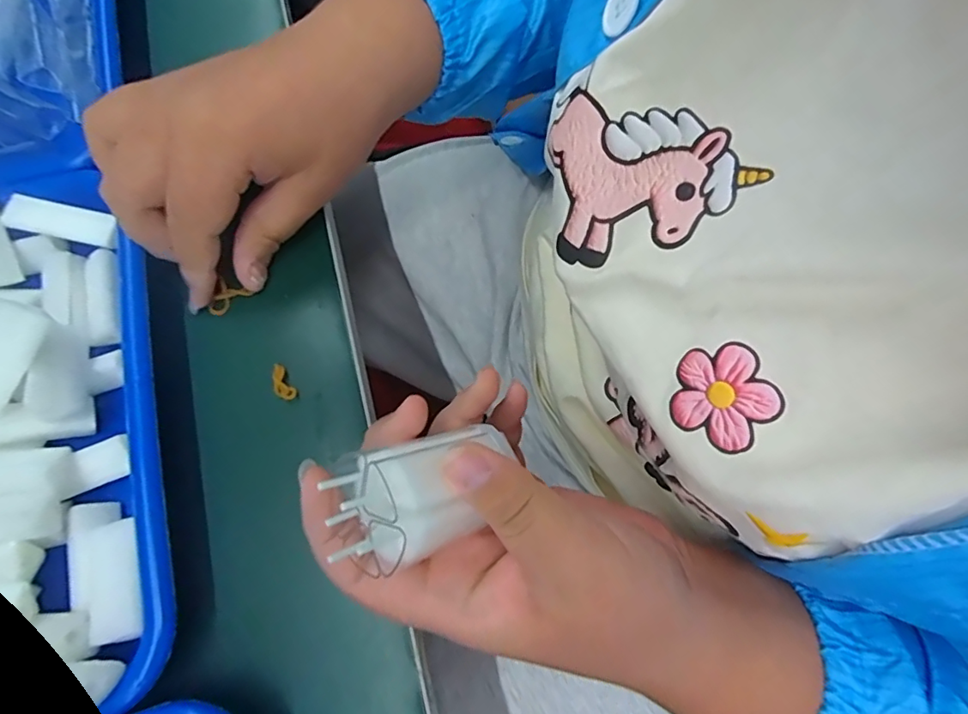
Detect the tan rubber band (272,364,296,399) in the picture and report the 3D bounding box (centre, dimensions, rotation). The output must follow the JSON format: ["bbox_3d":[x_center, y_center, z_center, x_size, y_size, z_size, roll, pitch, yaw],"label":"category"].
[{"bbox_3d":[-0.098,0.012,0.248,0.009,0.004,0.018,-31,74,-9],"label":"tan rubber band"}]

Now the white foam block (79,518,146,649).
[{"bbox_3d":[-0.147,0.088,0.202,0.018,0.008,0.045,-20,73,-6],"label":"white foam block"}]

